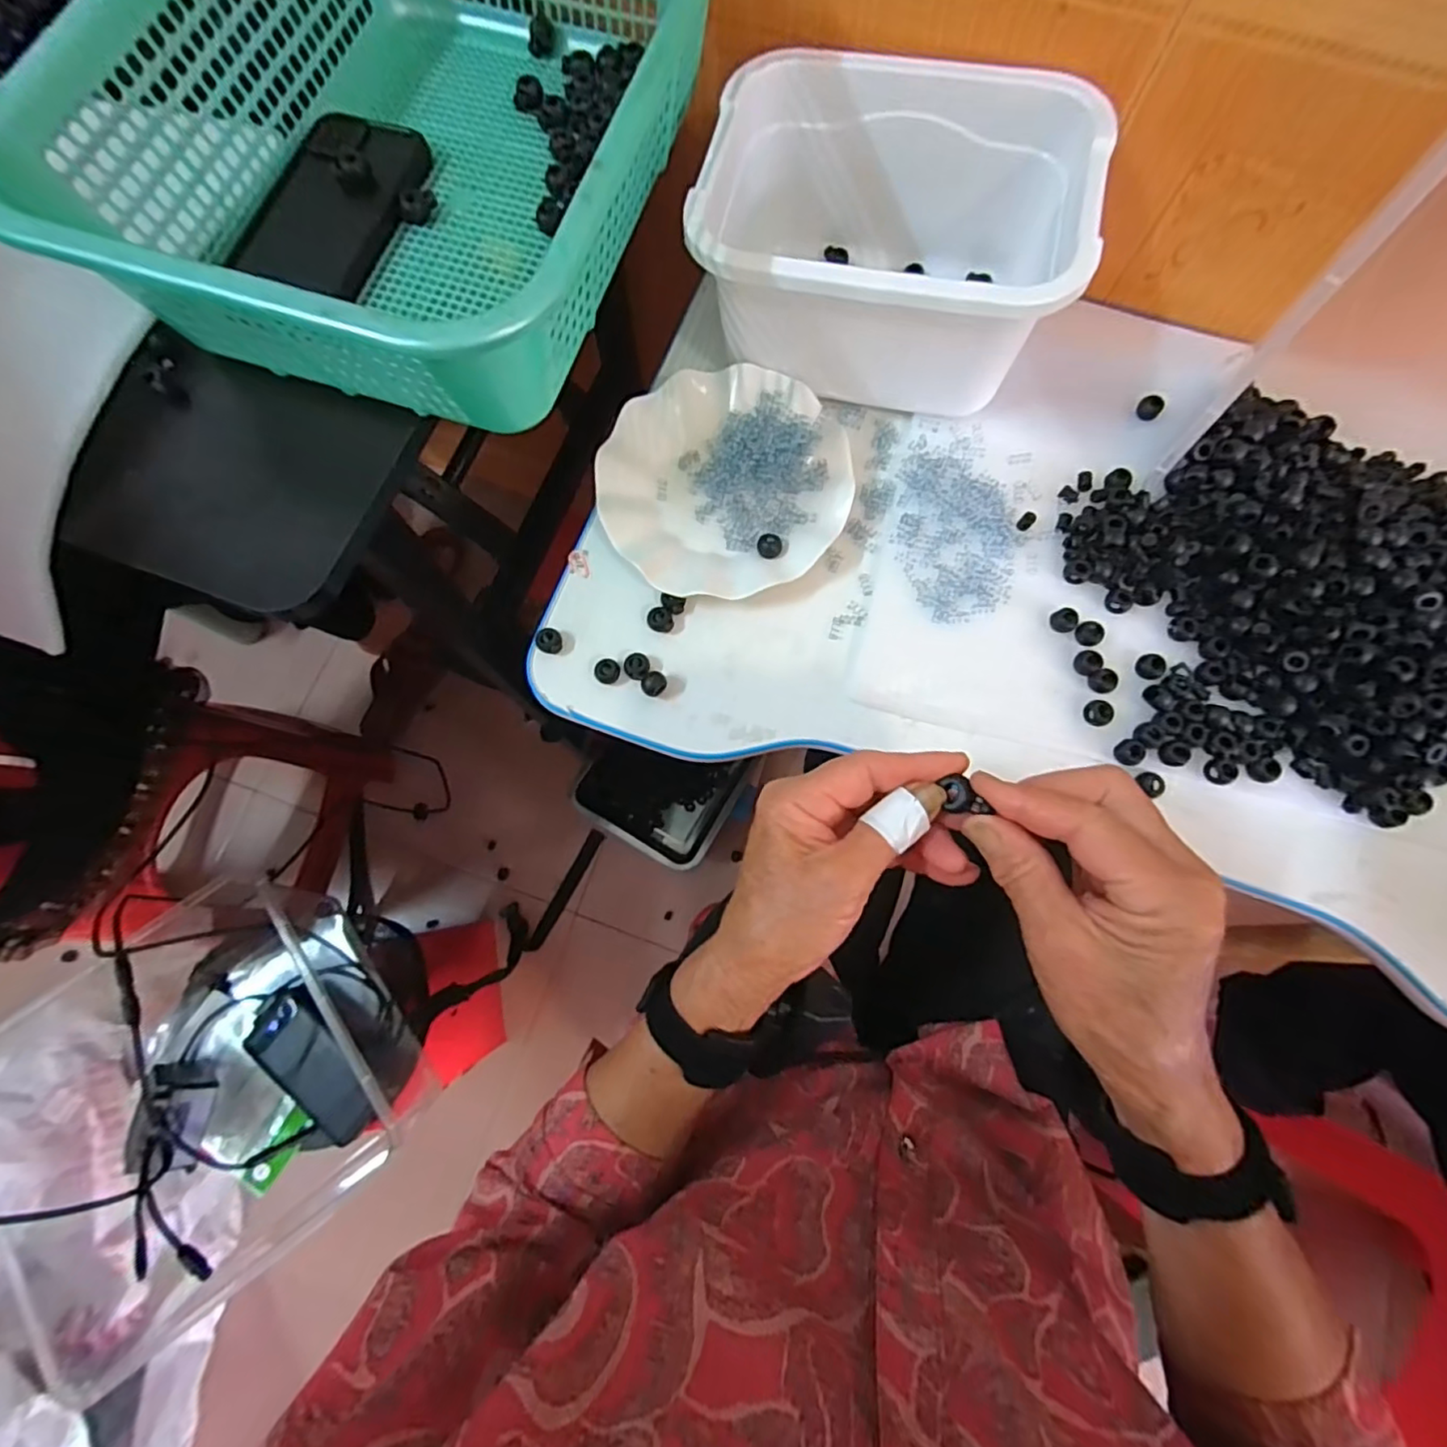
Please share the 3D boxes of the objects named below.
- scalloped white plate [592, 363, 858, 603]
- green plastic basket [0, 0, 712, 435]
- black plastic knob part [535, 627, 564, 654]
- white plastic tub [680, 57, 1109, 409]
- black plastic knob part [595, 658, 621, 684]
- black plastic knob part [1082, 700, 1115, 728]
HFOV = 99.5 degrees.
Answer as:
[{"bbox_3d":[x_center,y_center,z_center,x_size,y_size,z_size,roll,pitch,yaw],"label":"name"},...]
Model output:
[{"bbox_3d":[0.000,-0.177,0.455,0.176,0.029,0.181,0,76,0],"label":"scalloped white plate"},{"bbox_3d":[-0.173,-0.356,0.360,0.290,0.102,0.381,17,76,4],"label":"green plastic basket"},{"bbox_3d":[-0.123,-0.058,0.435,0.017,0.014,0.019,-32,78,-8],"label":"black plastic knob part"},{"bbox_3d":[0.110,-0.335,0.437,0.240,0.121,0.186,14,76,3],"label":"white plastic tub"},{"bbox_3d":[-0.081,-0.036,0.430,0.017,0.010,0.017,0,76,0],"label":"black plastic knob part"},{"bbox_3d":[0.253,-0.007,0.412,0.018,0.010,0.018,0,76,0],"label":"black plastic knob part"}]

